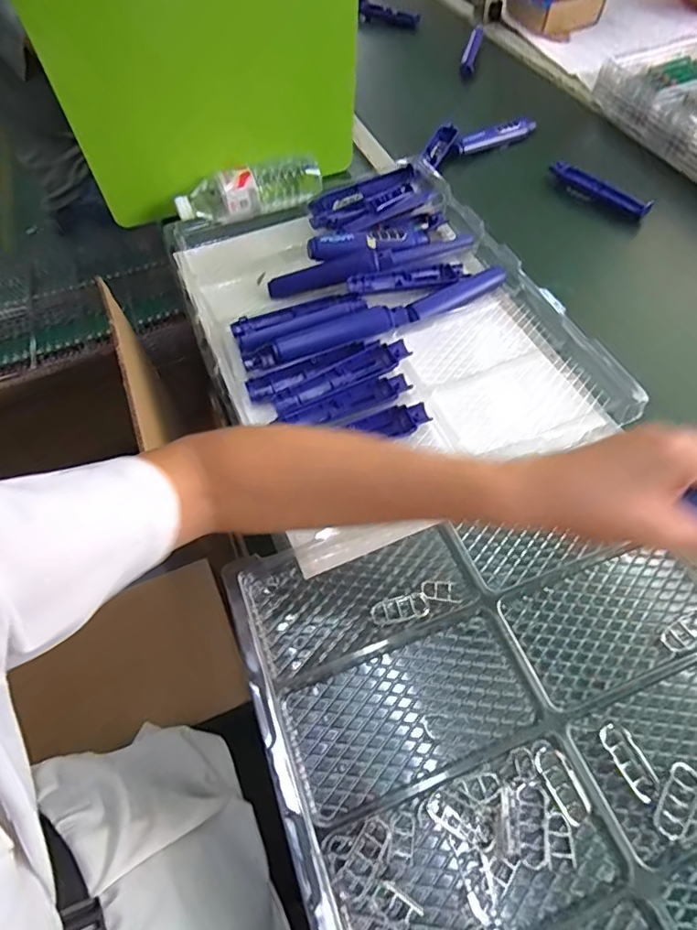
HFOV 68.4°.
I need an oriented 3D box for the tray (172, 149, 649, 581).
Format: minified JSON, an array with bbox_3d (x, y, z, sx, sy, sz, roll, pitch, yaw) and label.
[{"bbox_3d":[0.034,-0.202,0.668,0.436,0.054,0.556,-20,60,-7],"label":"tray"}]

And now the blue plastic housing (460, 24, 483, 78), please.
[{"bbox_3d":[0.260,-0.872,1.084,0.027,0.038,0.172,11,61,11],"label":"blue plastic housing"}]

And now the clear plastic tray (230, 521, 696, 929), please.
[{"bbox_3d":[0.187,0.248,0.376,0.430,0.043,0.535,-20,60,-7],"label":"clear plastic tray"}]

